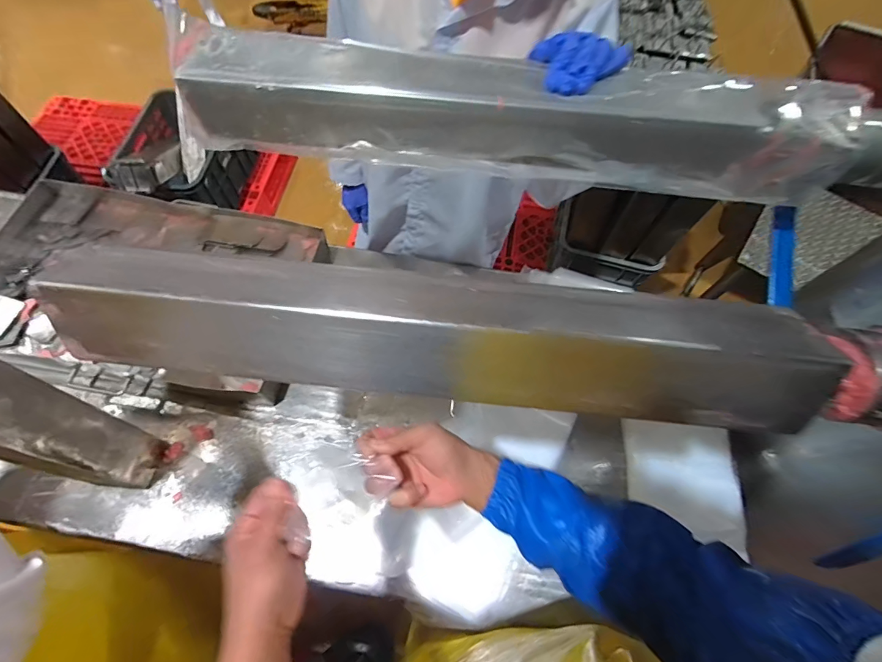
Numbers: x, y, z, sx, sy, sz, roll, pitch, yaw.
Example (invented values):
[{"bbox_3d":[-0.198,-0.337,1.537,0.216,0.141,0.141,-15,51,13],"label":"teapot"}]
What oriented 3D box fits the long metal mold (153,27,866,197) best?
[{"bbox_3d":[0.066,-0.240,0.466,0.732,0.136,0.086,7,65,0],"label":"long metal mold"}]

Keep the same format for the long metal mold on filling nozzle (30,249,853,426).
[{"bbox_3d":[0.000,-0.007,0.327,0.601,0.067,0.114,8,65,0],"label":"long metal mold on filling nozzle"}]

